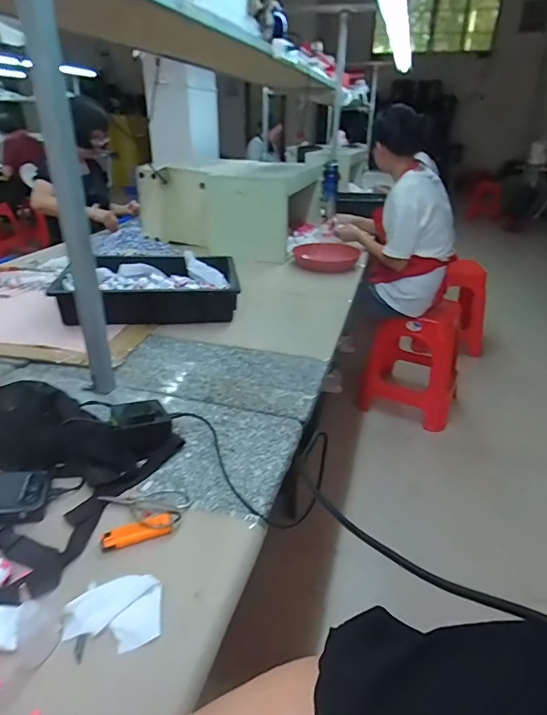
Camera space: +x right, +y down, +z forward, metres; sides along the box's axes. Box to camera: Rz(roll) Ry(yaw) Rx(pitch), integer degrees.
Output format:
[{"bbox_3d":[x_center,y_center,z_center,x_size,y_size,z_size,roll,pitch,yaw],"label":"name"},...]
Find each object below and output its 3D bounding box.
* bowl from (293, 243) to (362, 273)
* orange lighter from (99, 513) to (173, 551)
[{"bbox_3d":[0.212,-0.370,1.573,0.200,0.061,0.221,18,33,27],"label":"bowl"},{"bbox_3d":[-0.161,0.207,0.520,0.081,0.009,0.027,-10,31,-20],"label":"orange lighter"}]

